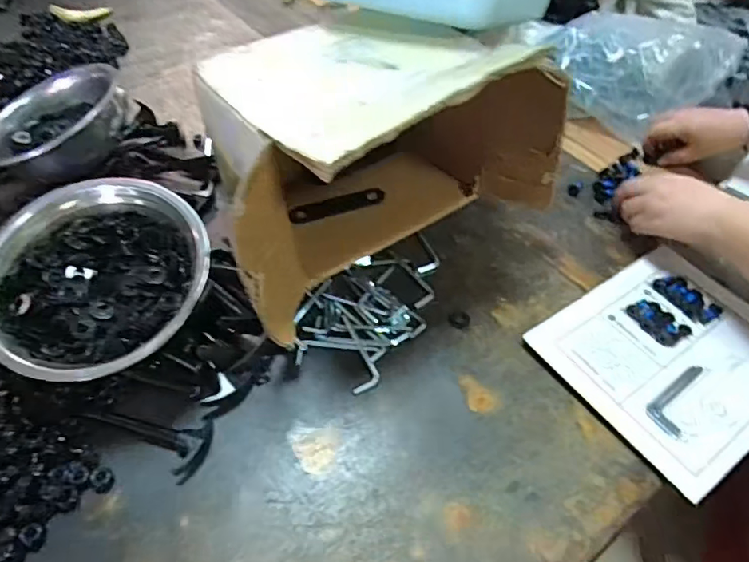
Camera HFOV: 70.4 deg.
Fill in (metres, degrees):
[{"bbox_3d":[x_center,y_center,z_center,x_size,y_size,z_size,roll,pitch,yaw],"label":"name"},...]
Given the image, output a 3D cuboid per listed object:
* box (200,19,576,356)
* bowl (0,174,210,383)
[{"bbox_3d":[-0.017,-0.133,0.525,0.328,0.222,0.233,-26,57,-24],"label":"box"},{"bbox_3d":[-0.237,-0.007,0.451,0.182,0.067,0.182,35,73,11],"label":"bowl"}]

